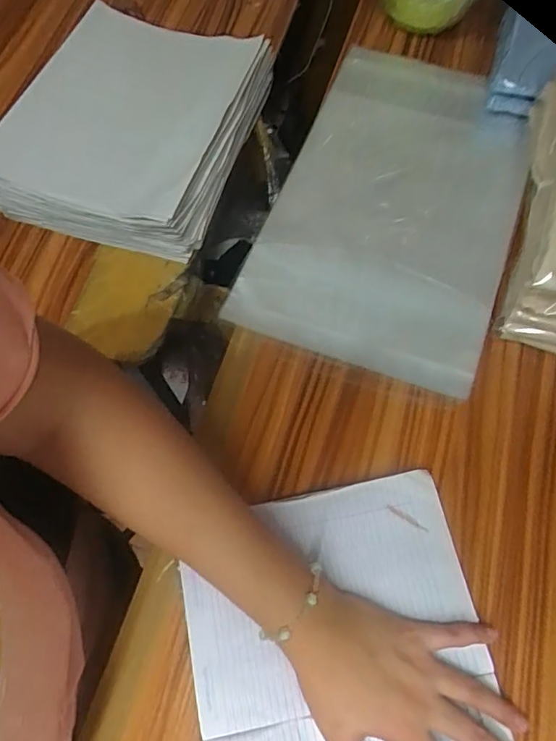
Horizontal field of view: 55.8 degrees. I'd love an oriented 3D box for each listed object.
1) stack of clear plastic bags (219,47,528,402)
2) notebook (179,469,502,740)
[{"bbox_3d":[0.122,-0.180,0.522,0.221,0.019,0.389,18,68,11],"label":"stack of clear plastic bags"},{"bbox_3d":[0.046,0.217,0.356,0.199,0.014,0.262,-12,66,-3],"label":"notebook"}]

